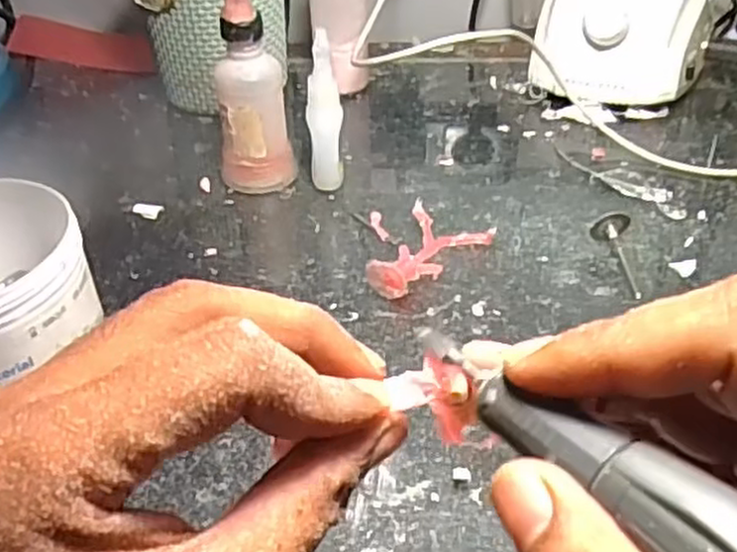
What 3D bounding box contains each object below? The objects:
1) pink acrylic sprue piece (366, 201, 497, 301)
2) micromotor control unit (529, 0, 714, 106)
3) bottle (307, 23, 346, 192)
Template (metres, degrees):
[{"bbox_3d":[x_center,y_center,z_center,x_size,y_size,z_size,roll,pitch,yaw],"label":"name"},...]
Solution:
[{"bbox_3d":[0.030,-0.013,0.379,0.063,0.017,0.067,3,40,6],"label":"pink acrylic sprue piece"},{"bbox_3d":[0.174,-0.170,0.515,0.107,0.080,0.124,13,42,17],"label":"micromotor control unit"},{"bbox_3d":[-0.024,-0.088,0.417,0.018,0.086,0.017,0,40,2],"label":"bottle"}]

